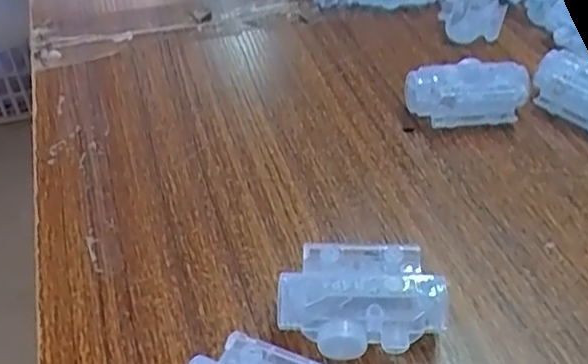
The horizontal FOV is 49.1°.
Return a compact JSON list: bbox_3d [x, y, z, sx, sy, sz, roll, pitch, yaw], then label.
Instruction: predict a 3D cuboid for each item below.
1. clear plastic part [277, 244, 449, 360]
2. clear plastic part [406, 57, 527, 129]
[{"bbox_3d":[0.029,0.051,0.271,0.068,0.030,0.040,-2,43,0],"label":"clear plastic part"},{"bbox_3d":[0.102,-0.054,0.382,0.071,0.028,0.030,-6,42,-3],"label":"clear plastic part"}]

